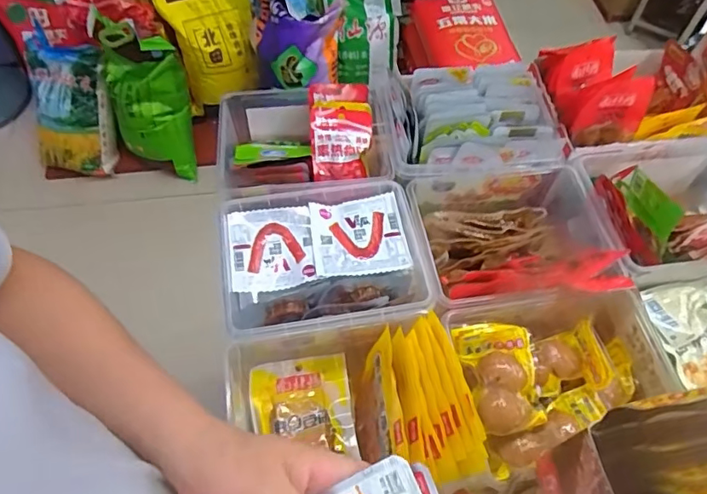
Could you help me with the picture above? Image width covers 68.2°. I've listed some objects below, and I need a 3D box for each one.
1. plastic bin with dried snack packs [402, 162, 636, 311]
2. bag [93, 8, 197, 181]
[{"bbox_3d":[0.178,-0.004,0.576,0.222,0.114,0.175,-2,57,-4],"label":"plastic bin with dried snack packs"},{"bbox_3d":[-0.620,-0.431,1.595,0.231,0.469,0.079,-6,31,-1],"label":"bag"}]

